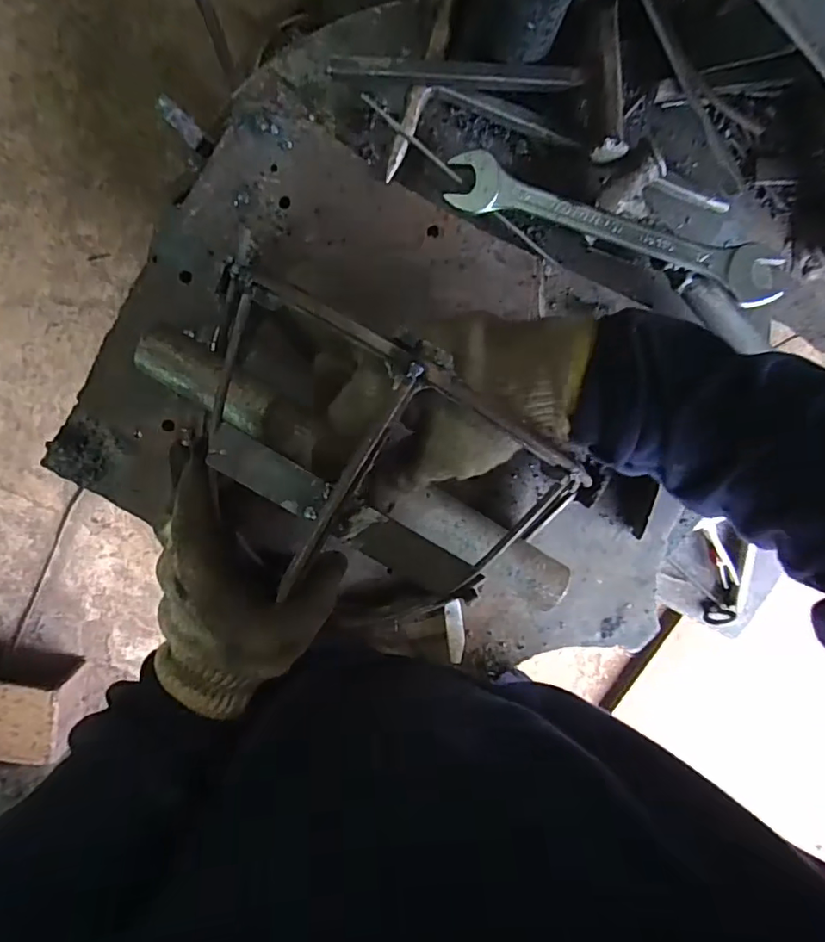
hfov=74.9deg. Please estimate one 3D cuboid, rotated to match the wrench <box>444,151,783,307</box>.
[{"bbox_3d":[0.124,-0.152,0.336,0.208,0.008,0.034,20,97,4],"label":"wrench"}]

